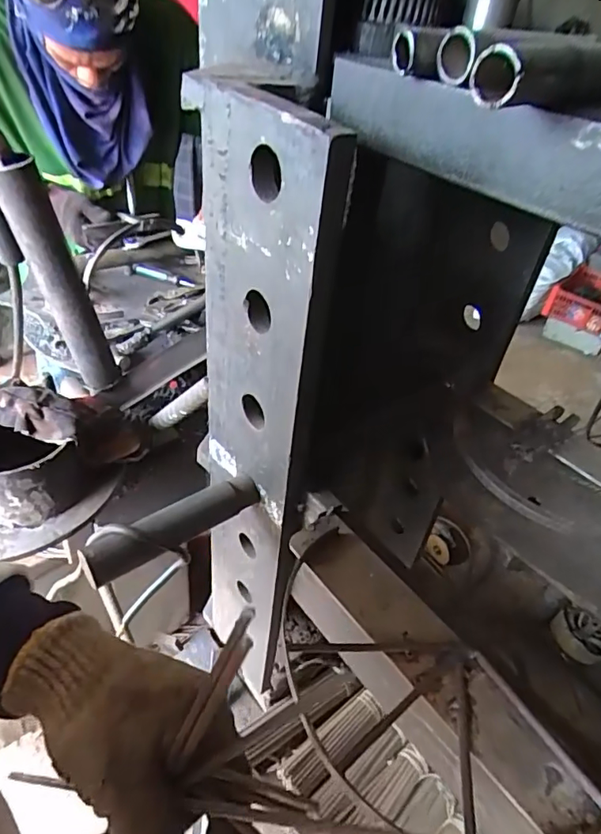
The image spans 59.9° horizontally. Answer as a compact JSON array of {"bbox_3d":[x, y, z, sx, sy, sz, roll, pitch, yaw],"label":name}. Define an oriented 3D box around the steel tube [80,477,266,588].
[{"bbox_3d":[-0.105,0.091,0.449,0.153,0.028,0.032,-27,50,-33],"label":"steel tube"}]

